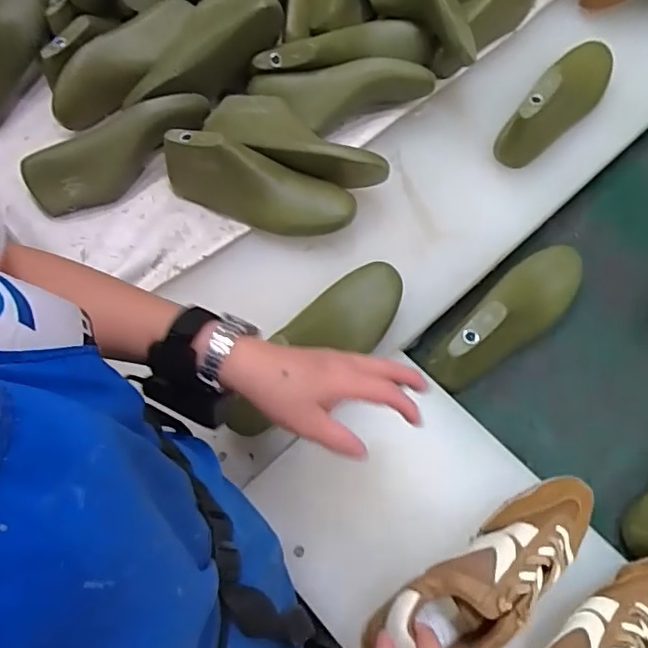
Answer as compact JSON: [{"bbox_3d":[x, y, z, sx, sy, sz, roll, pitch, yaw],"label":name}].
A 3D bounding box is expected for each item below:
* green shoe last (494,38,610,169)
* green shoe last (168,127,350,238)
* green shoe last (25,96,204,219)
[{"bbox_3d":[0.309,-0.300,0.738,0.076,0.091,0.237,34,70,16],"label":"green shoe last"},{"bbox_3d":[-0.077,-0.164,0.668,0.233,0.076,0.076,19,67,11],"label":"green shoe last"},{"bbox_3d":[-0.248,-0.210,0.708,0.237,0.064,0.065,-28,67,-11],"label":"green shoe last"}]

